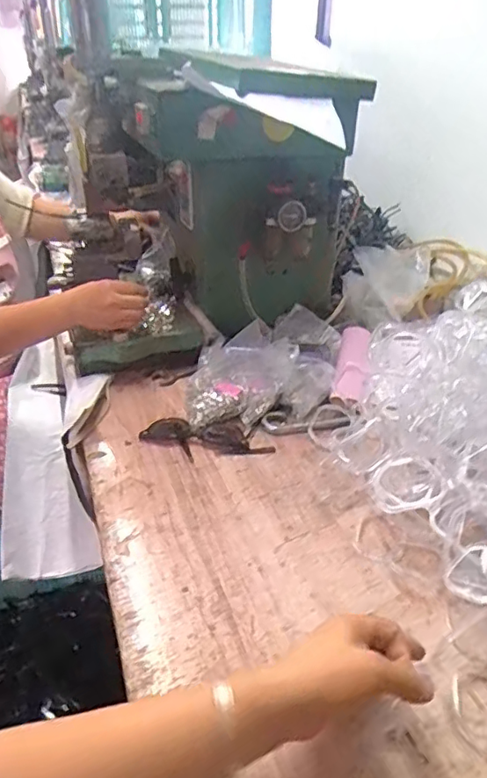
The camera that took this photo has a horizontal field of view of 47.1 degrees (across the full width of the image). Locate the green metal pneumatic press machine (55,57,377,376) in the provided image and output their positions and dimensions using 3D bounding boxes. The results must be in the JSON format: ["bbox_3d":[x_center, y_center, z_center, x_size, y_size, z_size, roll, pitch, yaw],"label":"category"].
[{"bbox_3d":[-0.080,-0.296,0.977,0.483,0.441,0.325,-2,33,-5],"label":"green metal pneumatic press machine"}]

